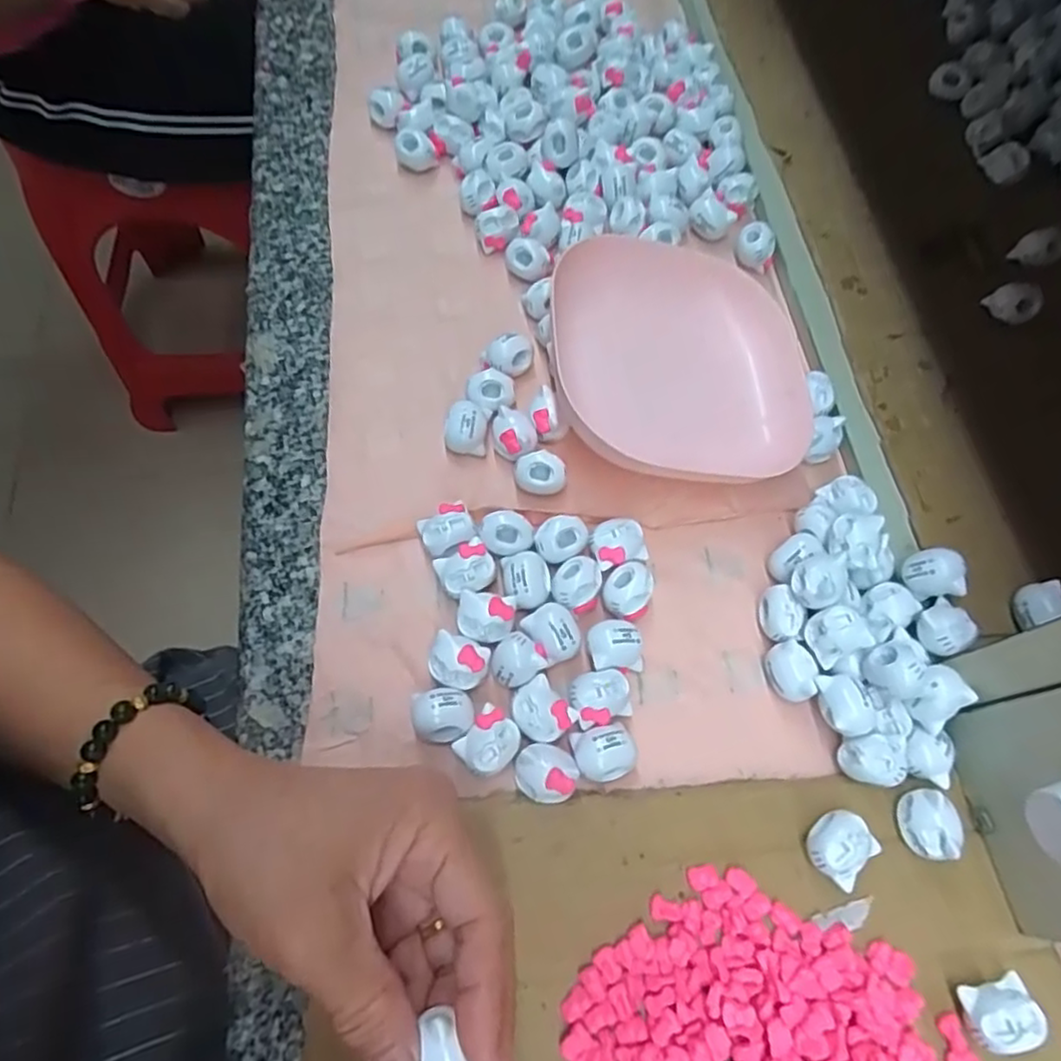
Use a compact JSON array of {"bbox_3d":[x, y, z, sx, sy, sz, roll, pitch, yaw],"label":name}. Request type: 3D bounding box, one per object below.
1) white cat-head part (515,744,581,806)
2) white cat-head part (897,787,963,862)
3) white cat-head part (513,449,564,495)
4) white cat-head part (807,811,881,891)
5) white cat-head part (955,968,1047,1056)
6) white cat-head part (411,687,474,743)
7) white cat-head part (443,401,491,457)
[{"bbox_3d":[0.006,0.098,0.280,0.025,0.014,0.021,23,68,9],"label":"white cat-head part"},{"bbox_3d":[0.158,0.118,0.277,0.017,0.020,0.026,-2,67,-2],"label":"white cat-head part"},{"bbox_3d":[0.004,-0.028,0.338,0.026,0.022,0.012,1,22,12],"label":"white cat-head part"},{"bbox_3d":[0.121,0.124,0.272,0.024,0.020,0.025,42,73,16],"label":"white cat-head part"},{"bbox_3d":[0.170,0.176,0.253,0.026,0.020,0.019,-12,67,-6],"label":"white cat-head part"},{"bbox_3d":[-0.036,0.078,0.290,0.024,0.018,0.021,-7,67,-4],"label":"white cat-head part"},{"bbox_3d":[-0.032,-0.051,0.348,0.021,0.022,0.022,2,67,0],"label":"white cat-head part"}]

